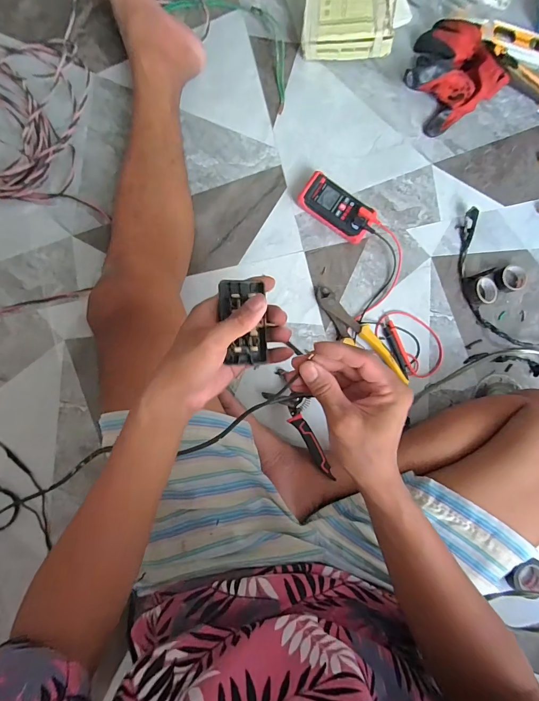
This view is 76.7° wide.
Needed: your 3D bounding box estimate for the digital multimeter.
[{"bbox_3d":[0.107,-0.225,0.545,0.119,0.034,0.056,34,85,-1],"label":"digital multimeter"}]

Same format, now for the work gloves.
[{"bbox_3d":[0.294,-0.453,0.557,0.149,0.063,0.142,0,86,-4],"label":"work gloves"}]

